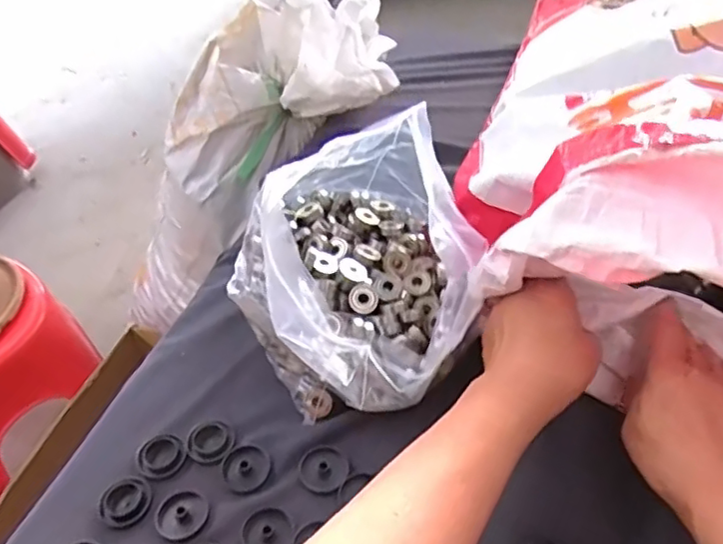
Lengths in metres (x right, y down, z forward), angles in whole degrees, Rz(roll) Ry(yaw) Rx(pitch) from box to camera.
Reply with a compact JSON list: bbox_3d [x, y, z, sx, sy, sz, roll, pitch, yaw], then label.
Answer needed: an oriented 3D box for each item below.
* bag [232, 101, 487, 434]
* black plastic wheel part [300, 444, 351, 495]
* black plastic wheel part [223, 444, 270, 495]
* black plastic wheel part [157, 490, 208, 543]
[{"bbox_3d":[-0.011,-0.008,0.452,0.156,0.179,0.205,-17,44,-15],"label":"bag"},{"bbox_3d":[-0.026,0.136,0.426,0.032,0.005,0.037,-26,47,-24],"label":"black plastic wheel part"},{"bbox_3d":[-0.080,0.136,0.428,0.030,0.004,0.035,-24,46,-22],"label":"black plastic wheel part"},{"bbox_3d":[-0.118,0.160,0.406,0.033,0.004,0.032,-2,42,1],"label":"black plastic wheel part"}]

